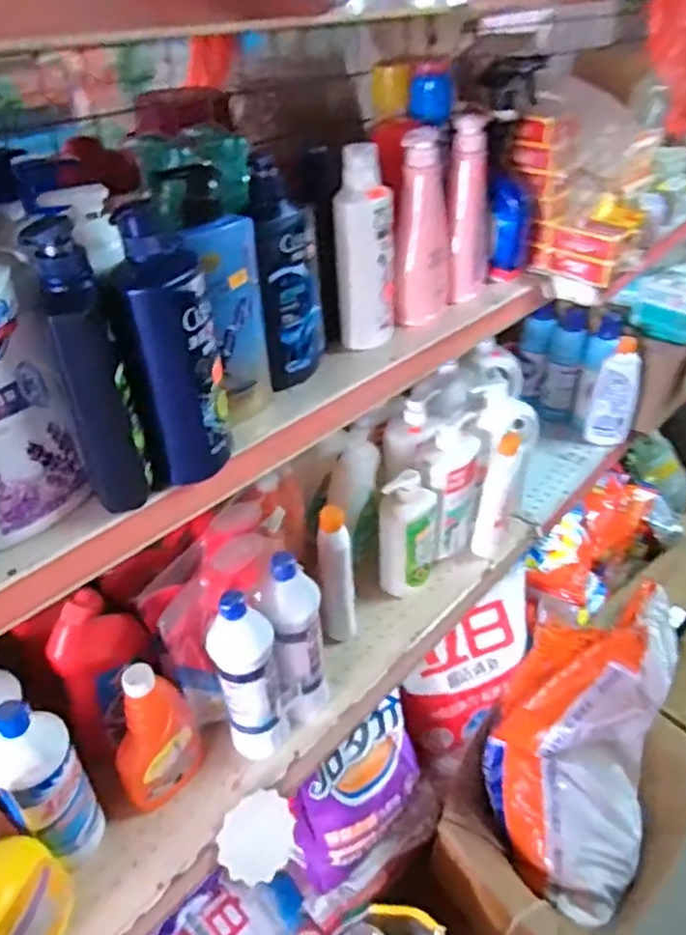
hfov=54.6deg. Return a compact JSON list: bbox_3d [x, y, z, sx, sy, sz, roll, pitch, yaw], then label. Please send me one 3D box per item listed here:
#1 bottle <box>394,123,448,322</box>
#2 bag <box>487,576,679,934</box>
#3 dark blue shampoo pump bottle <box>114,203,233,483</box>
[{"bbox_3d":[0.095,-0.275,0.776,0.059,0.209,0.066,4,37,8],"label":"bottle"},{"bbox_3d":[0.364,0.405,1.037,0.247,0.478,0.156,13,6,20],"label":"bag"},{"bbox_3d":[-0.134,-0.092,0.537,0.062,0.219,0.050,-23,40,-27],"label":"dark blue shampoo pump bottle"}]

